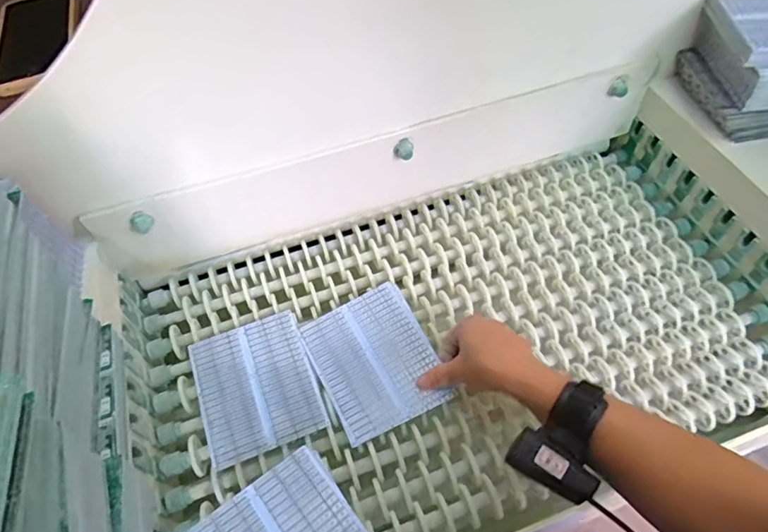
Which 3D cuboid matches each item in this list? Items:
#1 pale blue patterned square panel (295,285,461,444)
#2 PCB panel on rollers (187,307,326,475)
[{"bbox_3d":[-0.010,0.099,0.563,0.121,0.005,0.148,-26,60,-10],"label":"pale blue patterned square panel"},{"bbox_3d":[-0.137,0.127,0.563,0.121,0.004,0.144,-19,58,-11],"label":"PCB panel on rollers"}]

